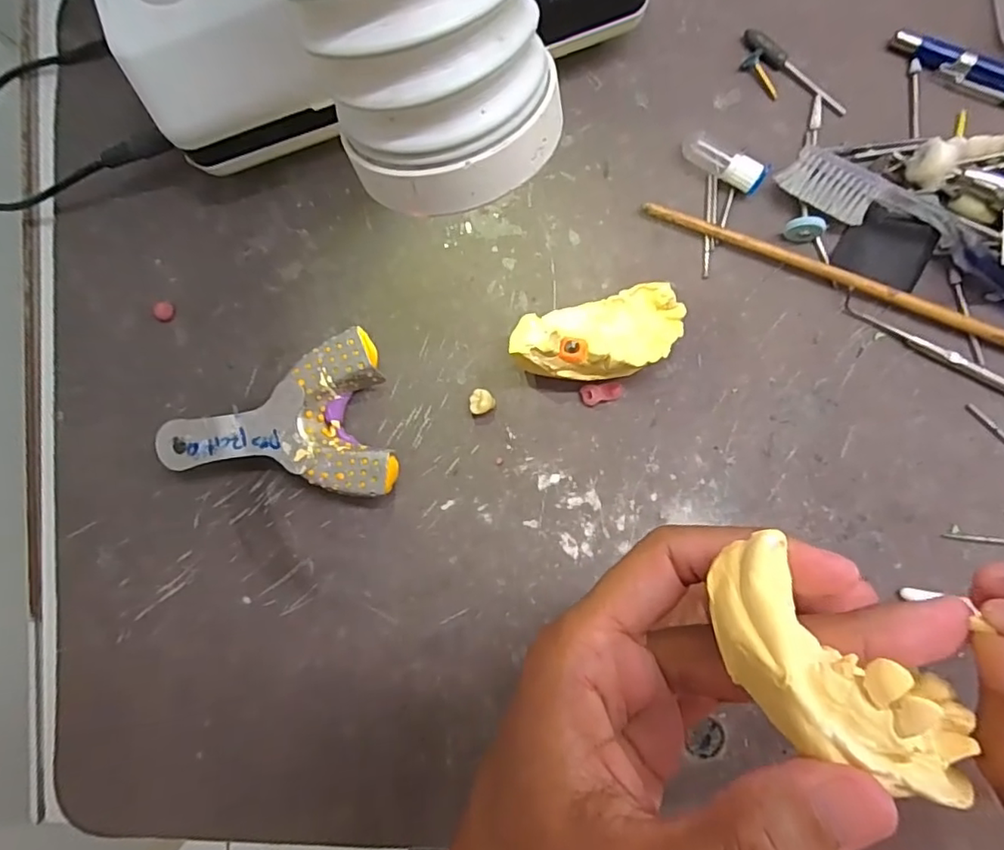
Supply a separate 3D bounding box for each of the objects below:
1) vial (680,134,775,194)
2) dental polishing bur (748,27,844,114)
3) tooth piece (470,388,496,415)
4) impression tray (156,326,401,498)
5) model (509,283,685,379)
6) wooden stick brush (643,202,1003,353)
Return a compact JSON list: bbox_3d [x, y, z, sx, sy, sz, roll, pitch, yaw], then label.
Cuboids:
[{"bbox_3d":[0.093,-0.110,0.244,0.036,0.013,0.011,33,92,3],"label":"vial"},{"bbox_3d":[0.125,-0.150,0.246,0.053,0.005,0.008,41,92,3],"label":"dental polishing bur"},{"bbox_3d":[-0.009,-0.010,0.254,0.011,0.008,0.011,0,90,4],"label":"tooth piece"},{"bbox_3d":[-0.095,0.002,0.251,0.094,0.025,0.066,-11,89,3],"label":"impression tray"},{"bbox_3d":[0.039,-0.035,0.239,0.067,0.032,0.033,-17,89,3],"label":"model"},{"bbox_3d":[0.189,-0.043,0.241,0.270,0.008,0.008,22,91,3],"label":"wooden stick brush"}]

